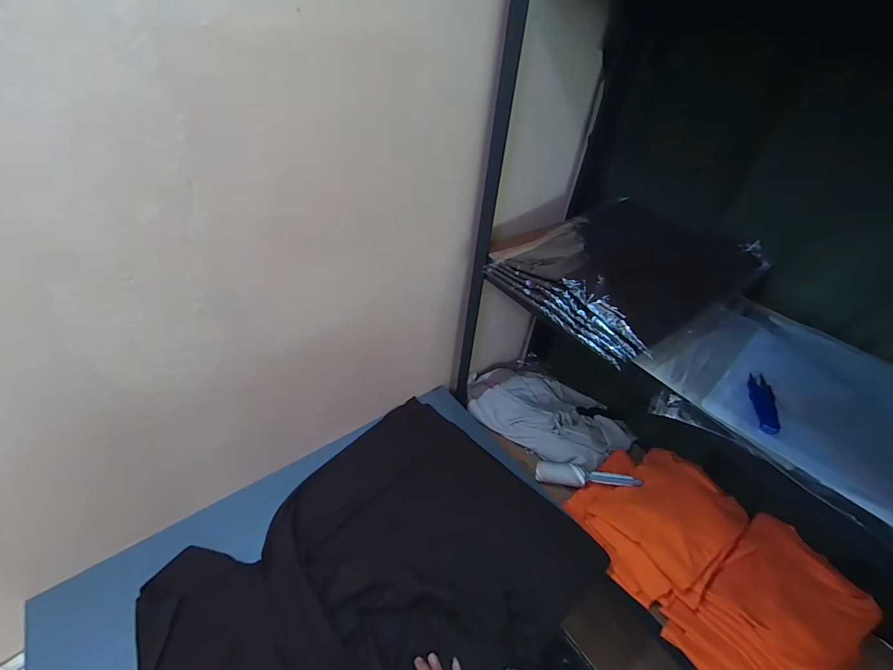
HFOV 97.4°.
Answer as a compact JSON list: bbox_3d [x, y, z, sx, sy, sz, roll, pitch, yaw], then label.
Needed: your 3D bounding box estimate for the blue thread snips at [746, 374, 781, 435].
[{"bbox_3d":[0.384,0.079,0.470,0.028,0.014,0.111,20,42,15],"label":"blue thread snips"}]

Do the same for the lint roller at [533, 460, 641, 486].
[{"bbox_3d":[0.310,0.314,0.865,0.218,0.046,0.045,12,41,6],"label":"lint roller"}]

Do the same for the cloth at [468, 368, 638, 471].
[{"bbox_3d":[0.261,0.199,1.020,0.398,0.061,0.278,33,47,27],"label":"cloth"}]

